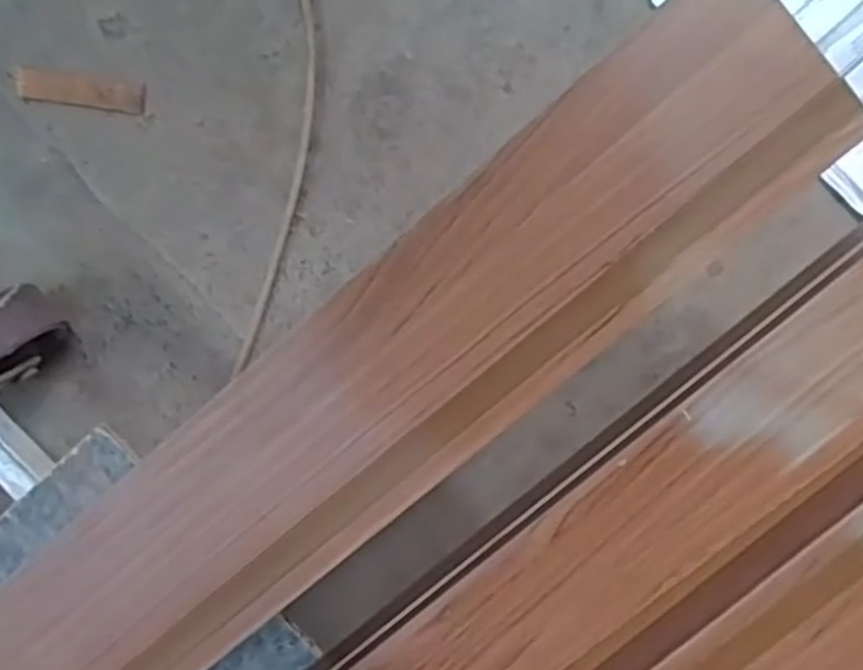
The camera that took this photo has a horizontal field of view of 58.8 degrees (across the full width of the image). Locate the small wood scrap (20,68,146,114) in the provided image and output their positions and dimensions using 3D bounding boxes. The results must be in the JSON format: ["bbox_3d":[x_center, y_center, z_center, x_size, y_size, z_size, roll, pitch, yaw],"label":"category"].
[{"bbox_3d":[-0.339,-0.238,0.745,0.123,0.009,0.031,9,99,4],"label":"small wood scrap"}]

